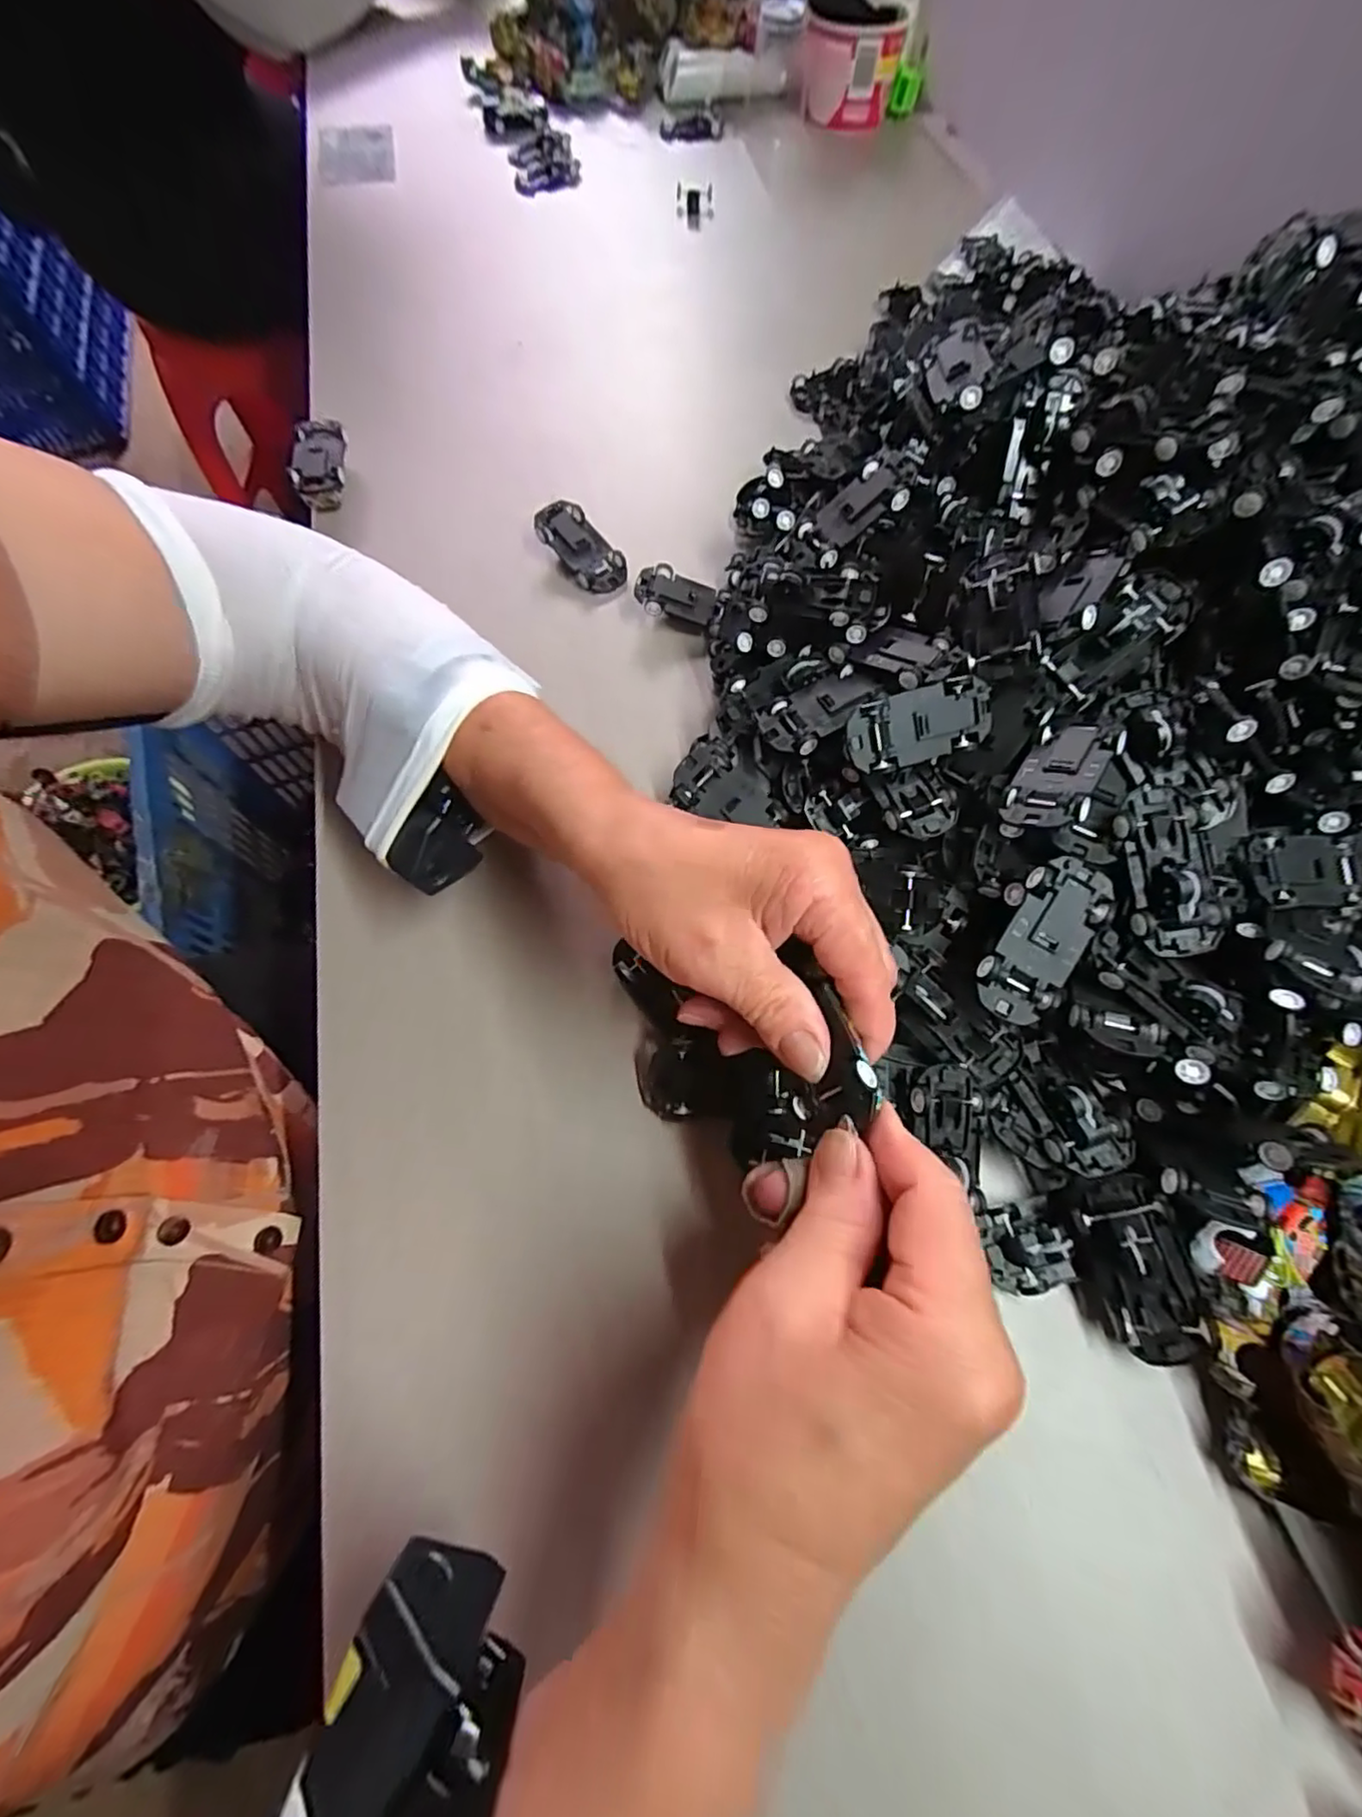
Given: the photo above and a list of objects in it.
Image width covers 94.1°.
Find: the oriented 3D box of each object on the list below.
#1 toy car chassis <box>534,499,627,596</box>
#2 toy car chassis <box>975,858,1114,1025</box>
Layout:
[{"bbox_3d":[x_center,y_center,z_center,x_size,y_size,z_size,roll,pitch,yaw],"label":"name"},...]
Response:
[{"bbox_3d":[-0.060,-0.220,0.386,0.030,0.012,0.065,-41,89,-15],"label":"toy car chassis"},{"bbox_3d":[0.137,0.012,0.241,0.031,0.007,0.064,29,94,11],"label":"toy car chassis"}]

